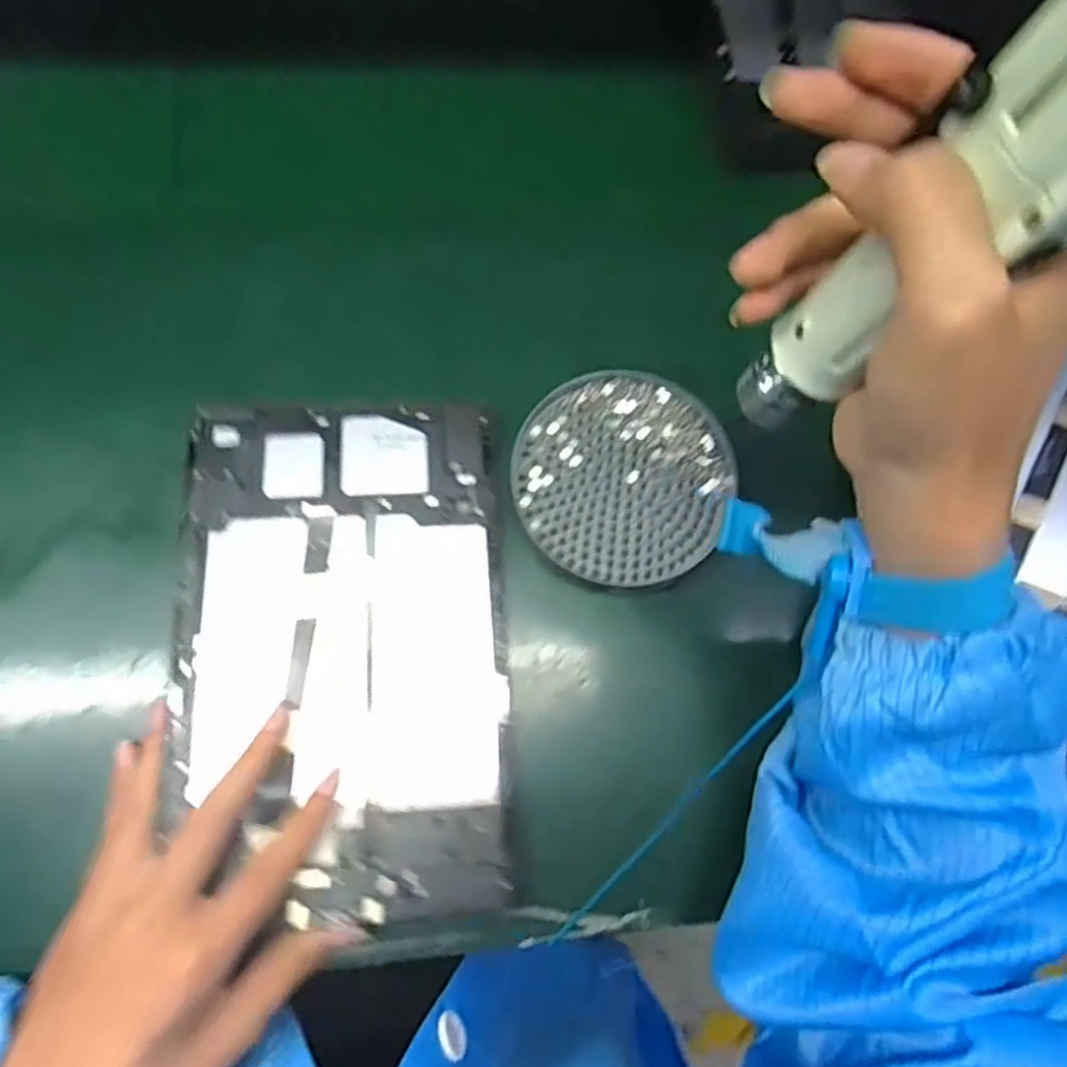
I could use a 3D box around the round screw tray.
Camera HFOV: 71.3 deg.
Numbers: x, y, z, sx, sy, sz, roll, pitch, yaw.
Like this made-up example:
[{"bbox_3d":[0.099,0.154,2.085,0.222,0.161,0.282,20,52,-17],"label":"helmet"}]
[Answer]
[{"bbox_3d":[0.048,-0.031,0.391,0.111,0.014,0.113,1,75,-5],"label":"round screw tray"}]

